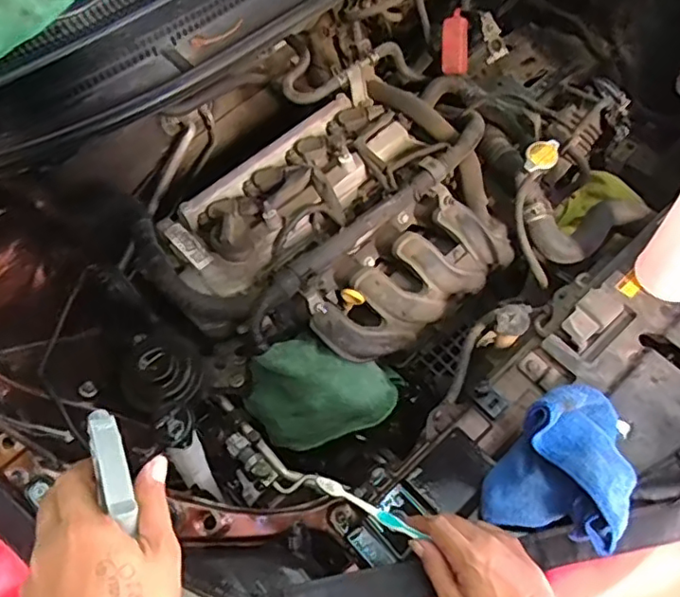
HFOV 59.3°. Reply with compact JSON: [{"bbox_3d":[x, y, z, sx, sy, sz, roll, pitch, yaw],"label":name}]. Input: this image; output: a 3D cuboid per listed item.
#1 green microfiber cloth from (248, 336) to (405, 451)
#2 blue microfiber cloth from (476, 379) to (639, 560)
[{"bbox_3d":[-0.025,0.127,0.809,0.202,0.181,0.107,-15,64,-6],"label":"green microfiber cloth"},{"bbox_3d":[0.238,0.171,0.623,0.129,0.104,0.154,22,66,12],"label":"blue microfiber cloth"}]

